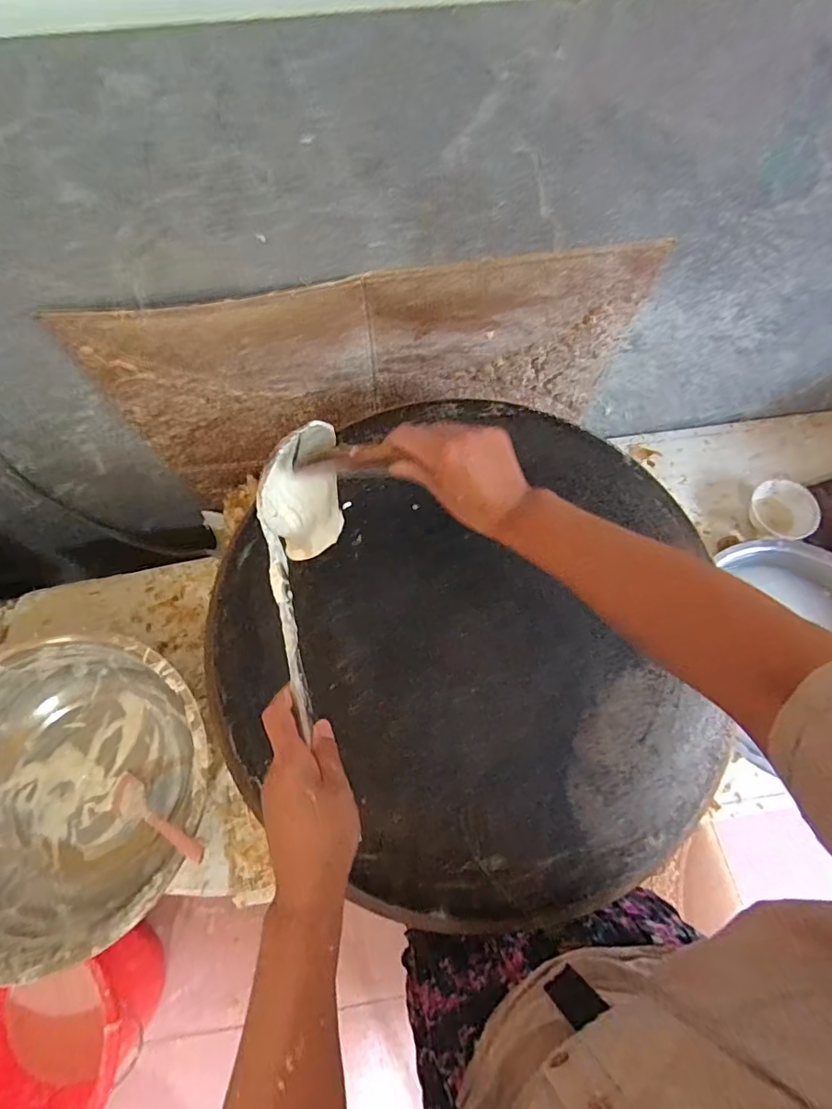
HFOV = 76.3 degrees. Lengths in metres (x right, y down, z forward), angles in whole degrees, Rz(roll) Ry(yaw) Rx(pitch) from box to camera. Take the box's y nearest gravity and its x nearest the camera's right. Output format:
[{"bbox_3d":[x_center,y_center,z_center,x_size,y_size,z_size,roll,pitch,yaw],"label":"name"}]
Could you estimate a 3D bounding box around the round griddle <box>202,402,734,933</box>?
[{"bbox_3d":[0.044,0.071,0.549,0.503,0.043,0.527,0,71,-1],"label":"round griddle"}]

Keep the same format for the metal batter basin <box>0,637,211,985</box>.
[{"bbox_3d":[-0.463,0.310,0.717,0.382,0.156,0.373,0,71,-1],"label":"metal batter basin"}]

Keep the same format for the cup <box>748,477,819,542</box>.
[{"bbox_3d":[0.630,-0.074,0.912,0.114,0.051,0.106,0,71,-1],"label":"cup"}]

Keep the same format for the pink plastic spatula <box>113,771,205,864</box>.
[{"bbox_3d":[-0.341,0.342,0.687,0.263,0.023,0.051,1,65,42],"label":"pink plastic spatula"}]

